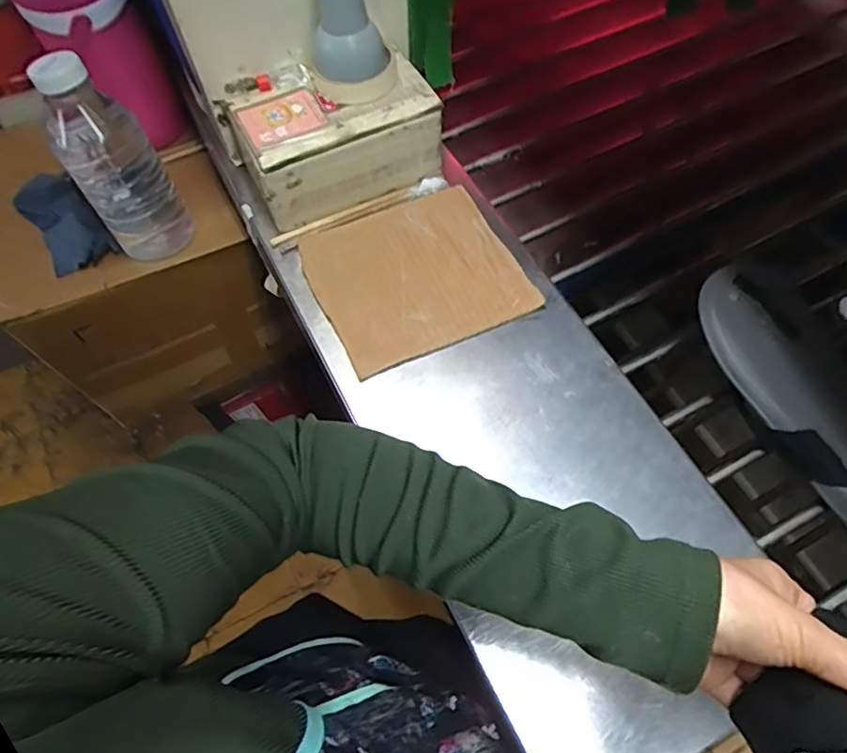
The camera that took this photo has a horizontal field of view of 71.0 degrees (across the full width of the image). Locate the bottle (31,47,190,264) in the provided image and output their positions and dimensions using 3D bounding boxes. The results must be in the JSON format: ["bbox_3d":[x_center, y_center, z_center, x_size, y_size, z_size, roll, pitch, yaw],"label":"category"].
[{"bbox_3d":[-0.352,-0.242,0.667,0.093,0.233,0.092,-32,65,-14],"label":"bottle"}]

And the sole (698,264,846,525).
[{"bbox_3d":[0.335,0.022,0.519,0.084,0.040,0.262,-30,82,-18],"label":"sole"}]

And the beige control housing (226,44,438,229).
[{"bbox_3d":[-0.091,-0.253,0.641,0.200,0.095,0.129,-27,65,-13],"label":"beige control housing"}]

